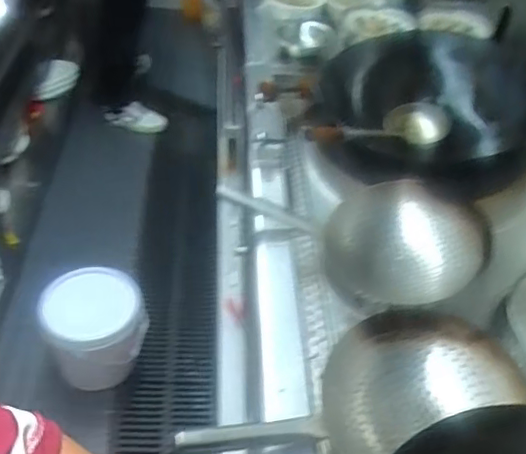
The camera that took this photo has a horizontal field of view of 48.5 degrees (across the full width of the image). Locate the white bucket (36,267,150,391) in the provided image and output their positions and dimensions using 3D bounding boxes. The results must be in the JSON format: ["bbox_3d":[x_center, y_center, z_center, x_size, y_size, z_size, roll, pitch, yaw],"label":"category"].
[{"bbox_3d":[-0.473,0.262,1.652,0.267,0.207,0.293,4,43,-4],"label":"white bucket"}]

